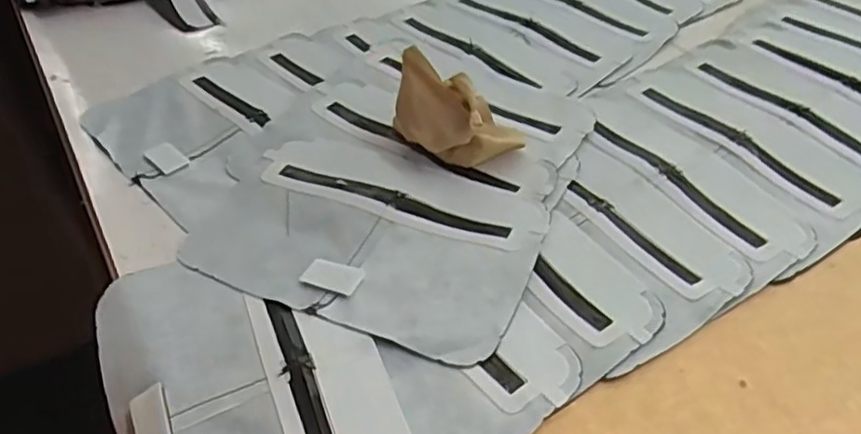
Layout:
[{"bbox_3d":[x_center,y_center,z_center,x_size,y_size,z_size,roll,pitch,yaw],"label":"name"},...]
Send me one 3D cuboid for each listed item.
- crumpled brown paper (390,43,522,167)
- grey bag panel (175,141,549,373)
[{"bbox_3d":[0.016,-0.069,0.428,0.071,0.063,0.061,-19,45,-15],"label":"crumpled brown paper"},{"bbox_3d":[-0.036,0.010,0.389,0.187,0.008,0.123,17,48,21],"label":"grey bag panel"}]

